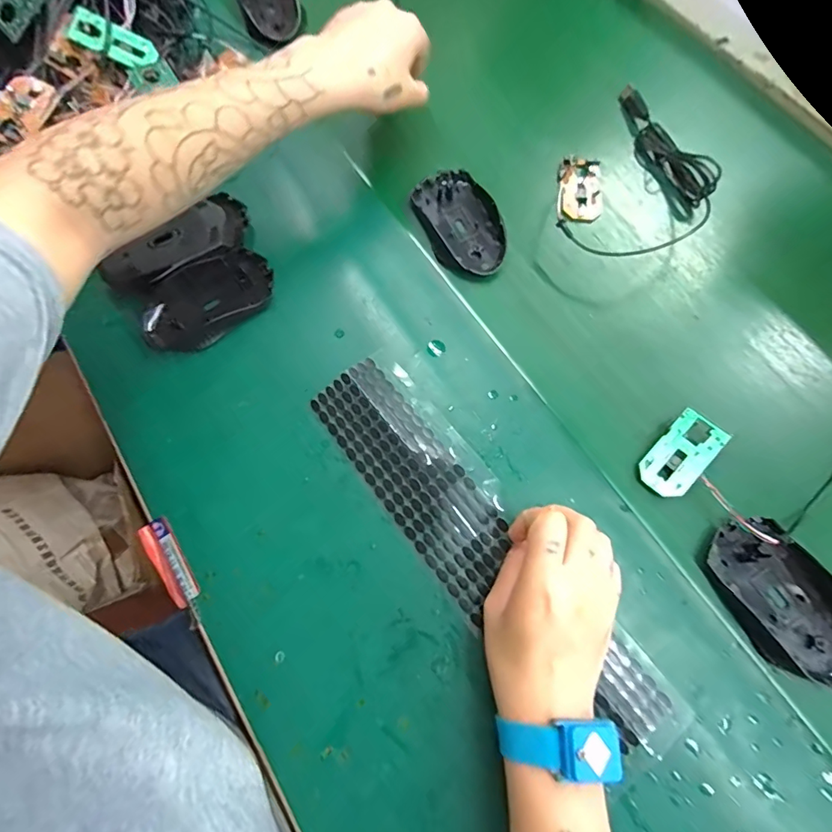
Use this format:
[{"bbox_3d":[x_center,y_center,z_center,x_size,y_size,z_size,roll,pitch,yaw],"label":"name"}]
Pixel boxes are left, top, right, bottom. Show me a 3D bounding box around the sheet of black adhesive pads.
[{"bbox_3d":[0.049,0.089,0.331,0.081,0.008,0.326,-40,77,-11],"label":"sheet of black adhesive pads"}]

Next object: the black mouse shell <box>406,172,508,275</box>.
[{"bbox_3d":[0.040,-0.175,0.417,0.062,0.017,0.109,-22,72,-5],"label":"black mouse shell"}]

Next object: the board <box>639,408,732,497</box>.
[{"bbox_3d":[0.199,0.029,0.347,0.037,0.012,0.067,41,77,14],"label":"board"}]

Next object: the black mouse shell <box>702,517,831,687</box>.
[{"bbox_3d":[0.255,0.123,0.315,0.067,0.032,0.110,-27,72,-7],"label":"black mouse shell"}]

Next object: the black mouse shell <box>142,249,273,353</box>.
[{"bbox_3d":[-0.173,-0.096,0.388,0.111,0.019,0.064,-30,73,-8],"label":"black mouse shell"}]

